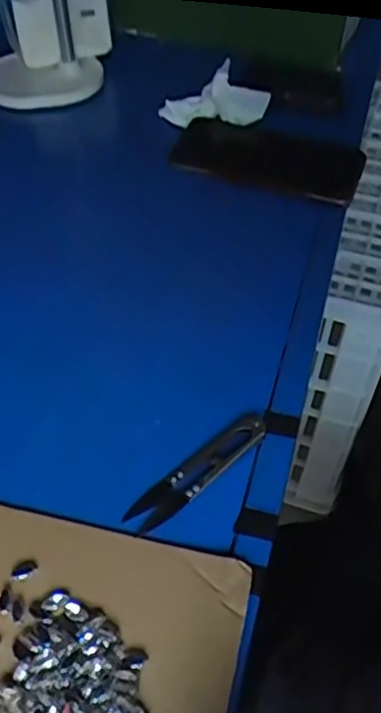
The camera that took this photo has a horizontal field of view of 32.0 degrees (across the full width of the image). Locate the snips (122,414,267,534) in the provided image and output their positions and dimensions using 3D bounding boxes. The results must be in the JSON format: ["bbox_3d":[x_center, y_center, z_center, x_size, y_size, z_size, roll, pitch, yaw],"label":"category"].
[{"bbox_3d":[0.006,0.067,0.398,0.100,0.006,0.023,-33,59,-24],"label":"snips"}]

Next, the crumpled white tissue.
[{"bbox_3d":[0.025,-0.242,0.621,0.105,0.038,0.048,7,50,26],"label":"crumpled white tissue"}]

